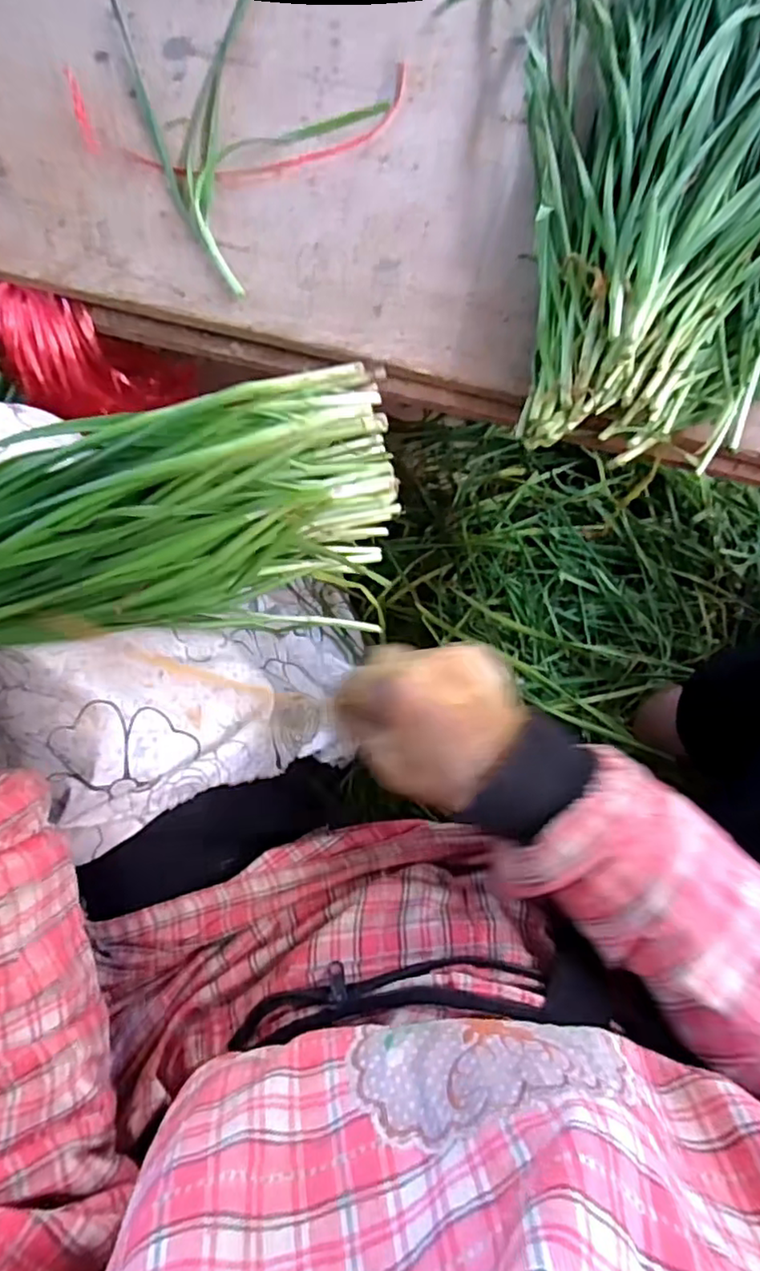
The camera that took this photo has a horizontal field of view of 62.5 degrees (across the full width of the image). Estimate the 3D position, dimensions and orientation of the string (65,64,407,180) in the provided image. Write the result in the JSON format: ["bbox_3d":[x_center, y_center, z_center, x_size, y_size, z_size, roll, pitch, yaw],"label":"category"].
[{"bbox_3d":[-0.104,-0.362,0.441,0.243,0.009,0.090,0,79,2],"label":"string"}]

